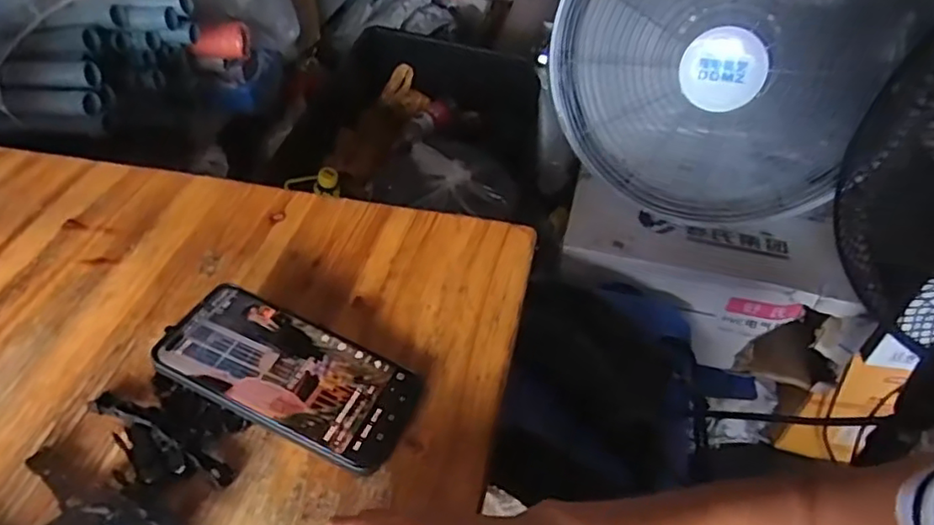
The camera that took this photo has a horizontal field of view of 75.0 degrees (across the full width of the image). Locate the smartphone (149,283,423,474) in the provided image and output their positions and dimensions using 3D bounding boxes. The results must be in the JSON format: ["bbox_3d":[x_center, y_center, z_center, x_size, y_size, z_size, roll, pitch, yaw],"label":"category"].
[{"bbox_3d":[-0.115,0.070,0.398,0.163,0.006,0.077,24,46,9],"label":"smartphone"}]

